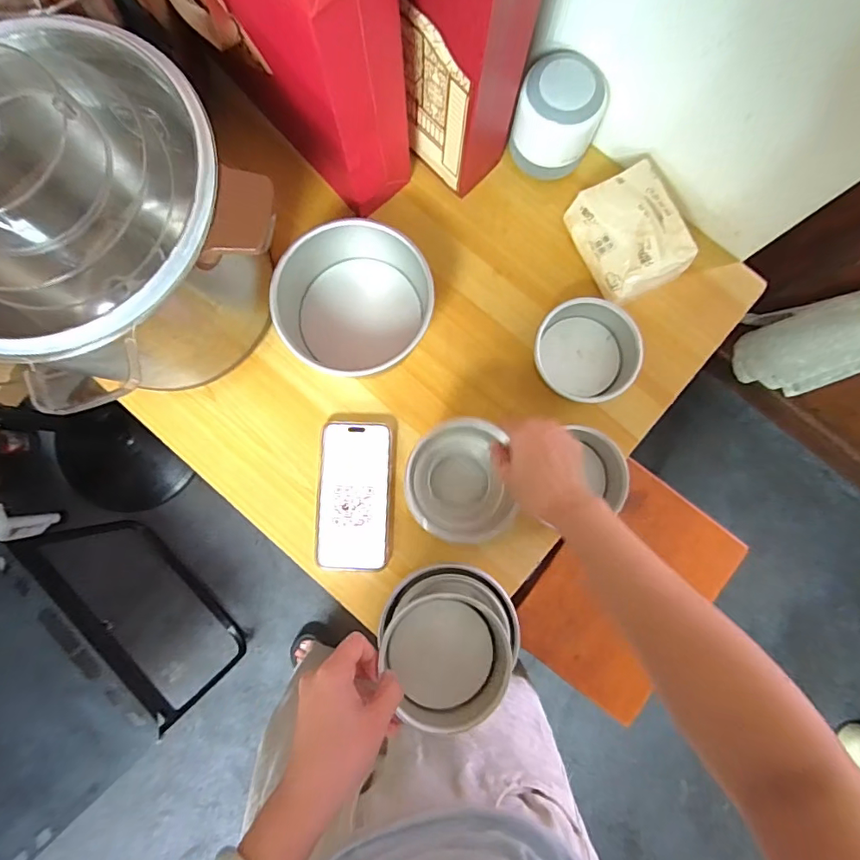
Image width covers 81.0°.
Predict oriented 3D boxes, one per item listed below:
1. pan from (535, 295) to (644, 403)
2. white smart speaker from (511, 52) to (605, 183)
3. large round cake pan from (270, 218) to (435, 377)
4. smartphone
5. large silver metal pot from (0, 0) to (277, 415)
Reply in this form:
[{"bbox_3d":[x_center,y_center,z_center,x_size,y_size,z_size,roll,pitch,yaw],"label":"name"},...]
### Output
[{"bbox_3d":[0.168,-0.083,0.552,0.107,0.046,0.104,0,85,0],"label":"pan"},{"bbox_3d":[0.136,-0.333,0.548,0.085,0.094,0.079,0,85,0],"label":"white smart speaker"},{"bbox_3d":[-0.080,-0.137,0.551,0.166,0.078,0.147,10,85,1],"label":"large round cake pan"},{"bbox_3d":[-0.082,0.071,0.550,0.076,0.010,0.157,2,86,-1],"label":"smartphone"},{"bbox_3d":[-0.297,-0.181,0.433,0.310,0.232,0.250,33,86,3],"label":"large silver metal pot"}]

